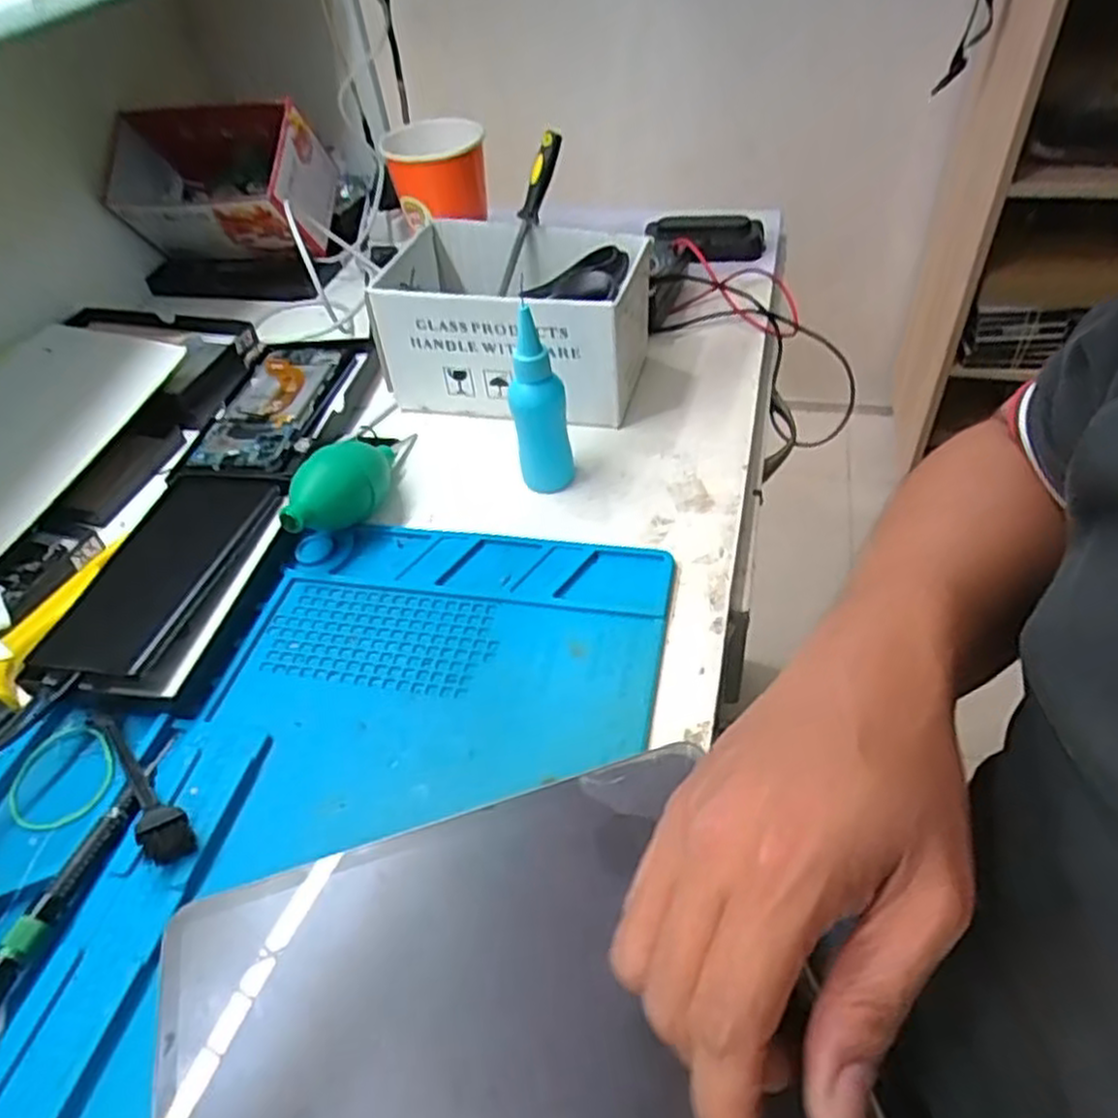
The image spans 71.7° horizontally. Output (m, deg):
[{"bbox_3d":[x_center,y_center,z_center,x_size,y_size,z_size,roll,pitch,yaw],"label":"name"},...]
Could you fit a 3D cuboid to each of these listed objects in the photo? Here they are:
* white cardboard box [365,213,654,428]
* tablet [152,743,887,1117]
[{"bbox_3d":[-0.027,-0.177,0.558,0.178,0.095,0.122,14,49,18],"label":"white cardboard box"},{"bbox_3d":[-0.031,0.179,0.288,0.233,0.013,0.175,-15,47,-9],"label":"tablet"}]

